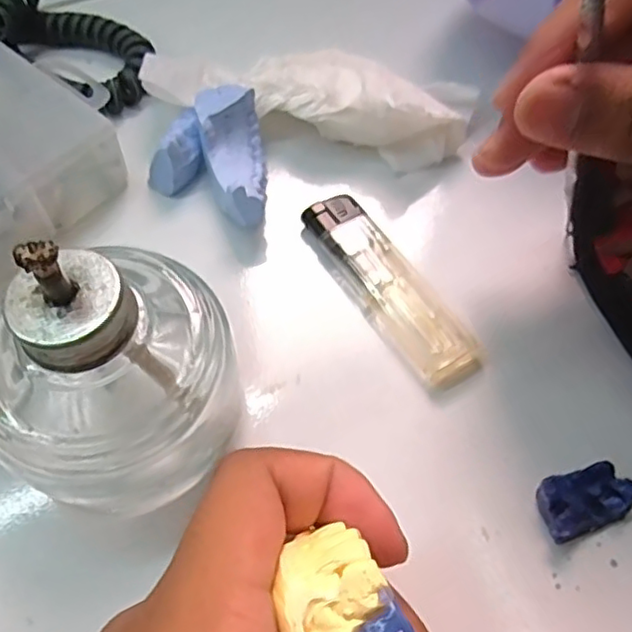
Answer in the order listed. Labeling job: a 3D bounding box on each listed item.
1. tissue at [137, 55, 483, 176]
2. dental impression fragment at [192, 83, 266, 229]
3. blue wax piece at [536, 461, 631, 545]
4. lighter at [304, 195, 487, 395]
[{"bbox_3d":[-0.003,-0.094,0.263,0.129,0.028,0.043,8,61,3],"label":"tissue"},{"bbox_3d":[-0.031,-0.059,0.246,0.023,0.024,0.061,-10,61,-7],"label":"dental impression fragment"},{"bbox_3d":[0.082,0.057,0.193,0.031,0.012,0.017,-18,62,-11],"label":"blue wax piece"},{"bbox_3d":[0.027,-0.012,0.232,0.023,0.009,0.084,-30,65,-17],"label":"lighter"}]

